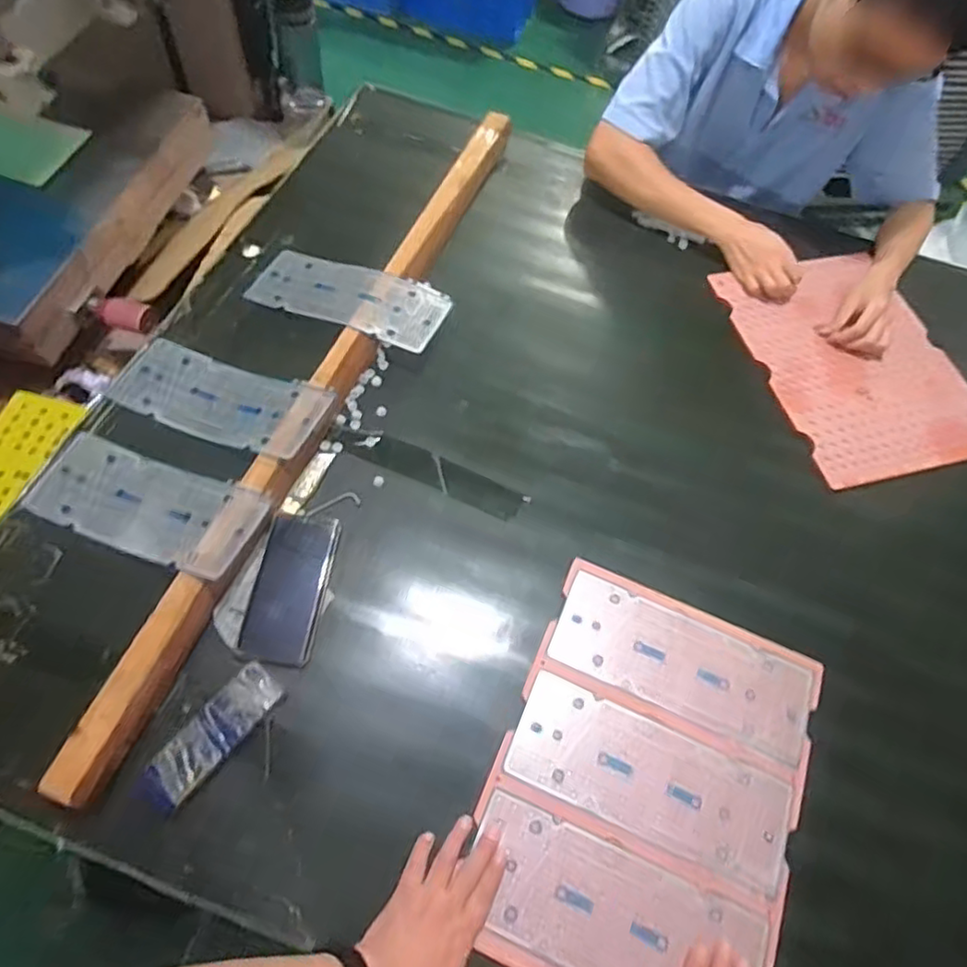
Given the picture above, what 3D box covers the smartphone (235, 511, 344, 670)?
[{"bbox_3d":[-0.209,0.112,0.701,0.074,0.016,0.163,8,62,0],"label":"smartphone"}]

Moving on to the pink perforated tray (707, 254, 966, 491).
[{"bbox_3d":[0.531,-0.180,0.918,0.276,0.013,0.370,-12,64,-10],"label":"pink perforated tray"}]

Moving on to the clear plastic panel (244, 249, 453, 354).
[{"bbox_3d":[-0.188,-0.259,0.889,0.276,0.033,0.114,22,63,8],"label":"clear plastic panel"}]

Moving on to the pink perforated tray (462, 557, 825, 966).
[{"bbox_3d":[0.160,0.288,0.623,0.281,0.014,0.369,23,63,8],"label":"pink perforated tray"}]

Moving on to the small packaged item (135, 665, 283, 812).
[{"bbox_3d":[-0.260,0.245,0.618,0.047,0.030,0.144,36,66,14],"label":"small packaged item"}]

